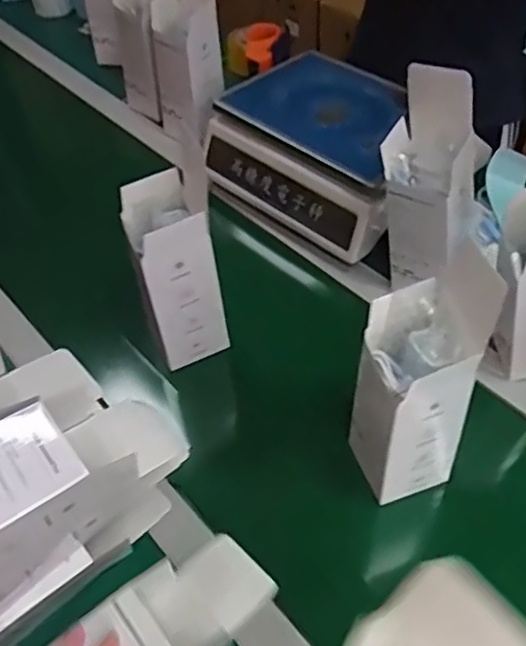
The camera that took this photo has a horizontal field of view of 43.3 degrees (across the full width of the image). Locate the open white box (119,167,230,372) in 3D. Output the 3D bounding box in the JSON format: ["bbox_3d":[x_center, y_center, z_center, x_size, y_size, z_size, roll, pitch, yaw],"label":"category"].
[{"bbox_3d":[-0.089,-0.048,0.678,0.070,0.186,0.086,-18,50,-11],"label":"open white box"}]

